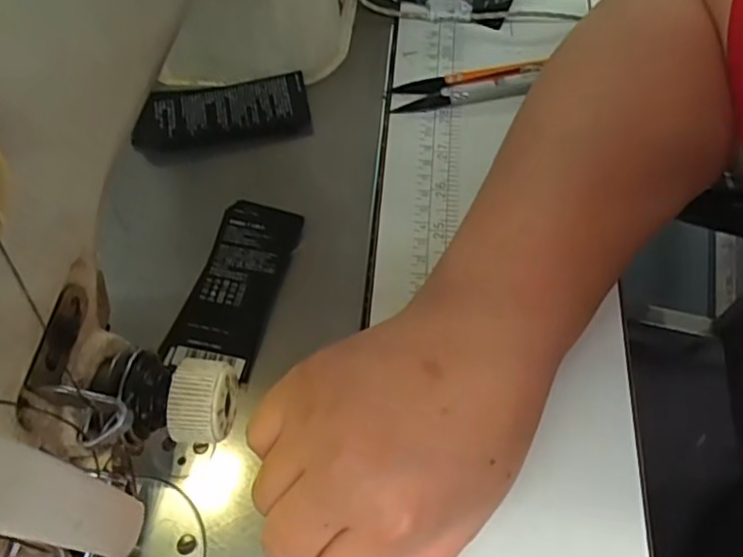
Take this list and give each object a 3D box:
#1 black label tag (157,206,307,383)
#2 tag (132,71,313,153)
[{"bbox_3d":[-0.065,0.002,0.303,0.041,0.005,0.091,13,63,8],"label":"black label tag"},{"bbox_3d":[-0.085,-0.093,0.353,0.096,0.013,0.041,-7,61,-1],"label":"tag"}]

